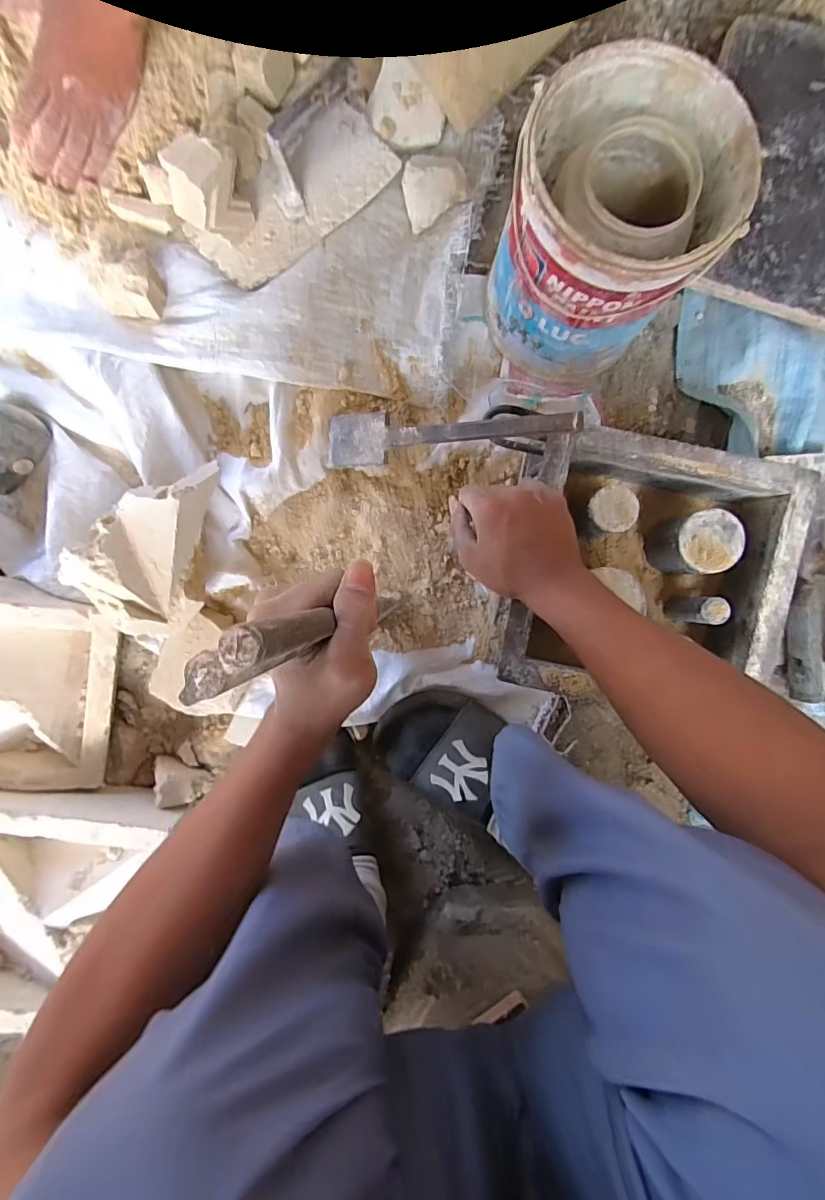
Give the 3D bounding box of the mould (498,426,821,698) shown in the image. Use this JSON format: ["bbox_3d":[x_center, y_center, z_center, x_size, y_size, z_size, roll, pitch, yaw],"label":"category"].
[{"bbox_3d":[0.224,-0.024,0.493,0.239,0.109,0.237,11,90,-1],"label":"mould"}]

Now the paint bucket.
[{"bbox_3d":[0.176,-0.335,0.460,0.177,0.182,0.182,0,90,-1],"label":"paint bucket"}]

